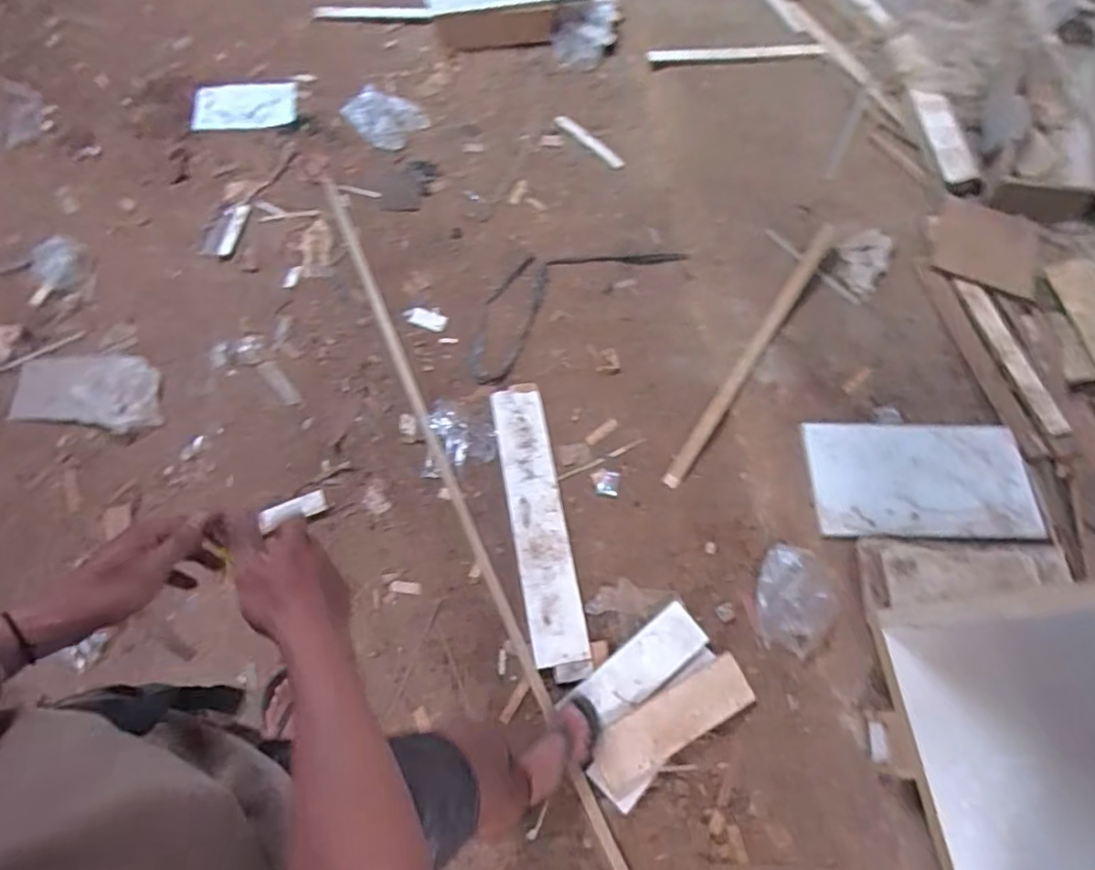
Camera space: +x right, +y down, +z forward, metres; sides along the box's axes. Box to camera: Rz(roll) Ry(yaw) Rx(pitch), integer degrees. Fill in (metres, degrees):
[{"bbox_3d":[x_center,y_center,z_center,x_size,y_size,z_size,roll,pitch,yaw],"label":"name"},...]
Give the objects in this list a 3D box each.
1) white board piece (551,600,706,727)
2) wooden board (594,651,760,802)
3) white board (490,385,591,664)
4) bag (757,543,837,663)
[{"bbox_3d":[0.198,0.513,1.319,0.338,0.022,0.112,-33,63,-21],"label":"white board piece"},{"bbox_3d":[0.263,0.605,1.272,0.357,0.027,0.114,-28,70,-11],"label":"wooden board"},{"bbox_3d":[-0.025,0.194,1.461,0.126,0.021,0.682,-10,67,-4],"label":"white board"},{"bbox_3d":[0.573,0.378,1.387,0.176,0.045,0.235,16,68,7],"label":"bag"}]

